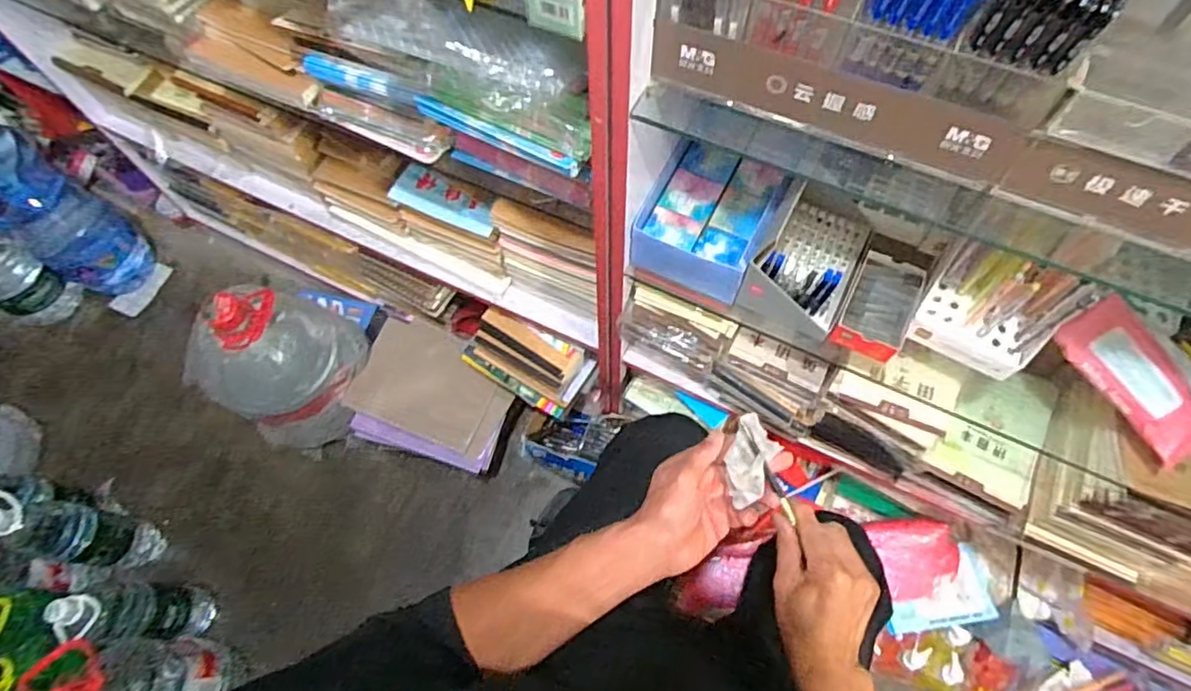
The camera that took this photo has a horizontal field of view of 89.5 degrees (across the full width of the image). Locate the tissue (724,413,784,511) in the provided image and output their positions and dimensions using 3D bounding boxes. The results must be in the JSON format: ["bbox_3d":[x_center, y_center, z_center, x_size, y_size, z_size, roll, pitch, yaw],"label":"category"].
[{"bbox_3d":[0.153,0.110,0.583,0.047,0.014,0.095,15,52,9],"label":"tissue"}]

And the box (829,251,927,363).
[{"bbox_3d":[0.325,-0.044,0.690,0.071,0.035,0.120,26,67,13],"label":"box"}]

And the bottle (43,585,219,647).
[{"bbox_3d":[-0.778,0.469,1.054,0.086,0.316,0.097,3,64,3],"label":"bottle"}]

